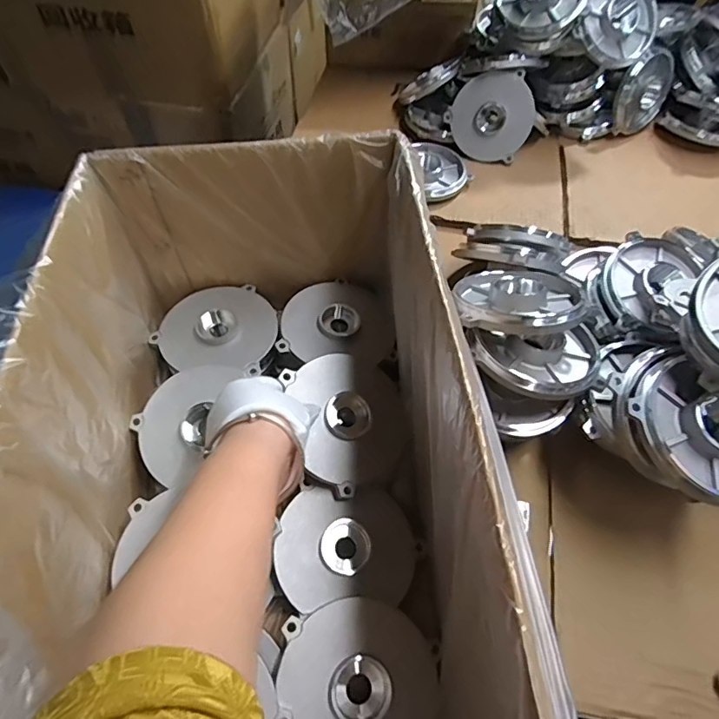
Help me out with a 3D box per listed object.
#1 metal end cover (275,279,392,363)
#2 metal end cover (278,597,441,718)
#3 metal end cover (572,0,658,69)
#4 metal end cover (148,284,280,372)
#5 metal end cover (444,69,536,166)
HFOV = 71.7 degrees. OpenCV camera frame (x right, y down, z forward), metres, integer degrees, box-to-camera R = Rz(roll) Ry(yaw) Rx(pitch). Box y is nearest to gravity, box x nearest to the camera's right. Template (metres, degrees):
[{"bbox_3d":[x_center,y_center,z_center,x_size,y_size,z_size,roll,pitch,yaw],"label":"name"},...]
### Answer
[{"bbox_3d":[-0.023,-0.043,0.501,0.110,0.025,0.099,-6,57,-5],"label":"metal end cover"},{"bbox_3d":[0.000,0.228,0.341,0.107,0.020,0.110,2,56,0],"label":"metal end cover"},{"bbox_3d":[0.340,-0.444,0.655,0.103,0.029,0.102,-41,109,0],"label":"metal end cover"},{"bbox_3d":[-0.141,-0.034,0.493,0.114,0.022,0.109,0,56,-1],"label":"metal end cover"},{"bbox_3d":[0.192,-0.346,0.709,0.115,0.114,0.020,33,31,-10],"label":"metal end cover"}]

